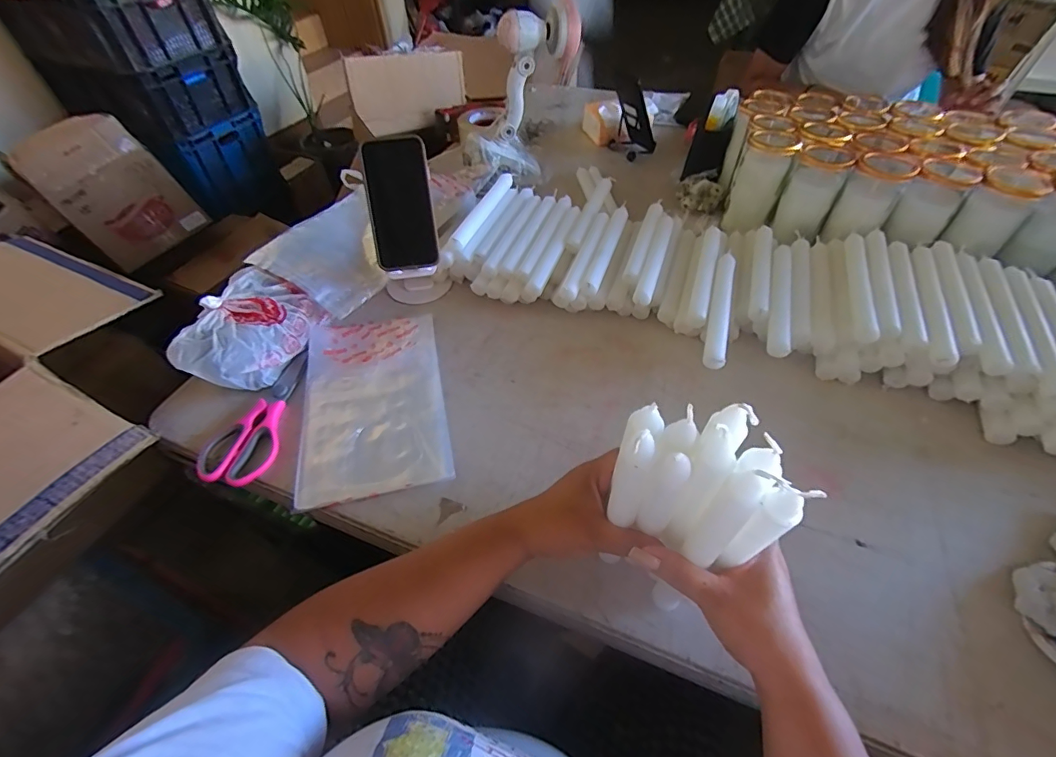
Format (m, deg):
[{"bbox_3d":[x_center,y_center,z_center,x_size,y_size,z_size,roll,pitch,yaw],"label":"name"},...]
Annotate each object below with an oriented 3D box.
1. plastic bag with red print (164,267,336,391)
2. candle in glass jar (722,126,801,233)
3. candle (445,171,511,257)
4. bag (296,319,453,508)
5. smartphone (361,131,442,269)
[{"bbox_3d":[-0.336,-0.053,0.540,0.103,0.071,0.151,19,53,17],"label":"plastic bag with red print"},{"bbox_3d":[0.345,-0.294,0.681,0.068,0.126,0.077,18,53,17],"label":"candle in glass jar"},{"bbox_3d":[-0.065,-0.248,0.664,0.024,0.017,0.200,13,52,13],"label":"candle"},{"bbox_3d":[-0.180,0.020,0.523,0.158,0.009,0.243,-11,51,-7],"label":"bag"},{"bbox_3d":[-0.162,-0.220,0.574,0.079,0.157,0.013,-6,9,3],"label":"smartphone"}]

